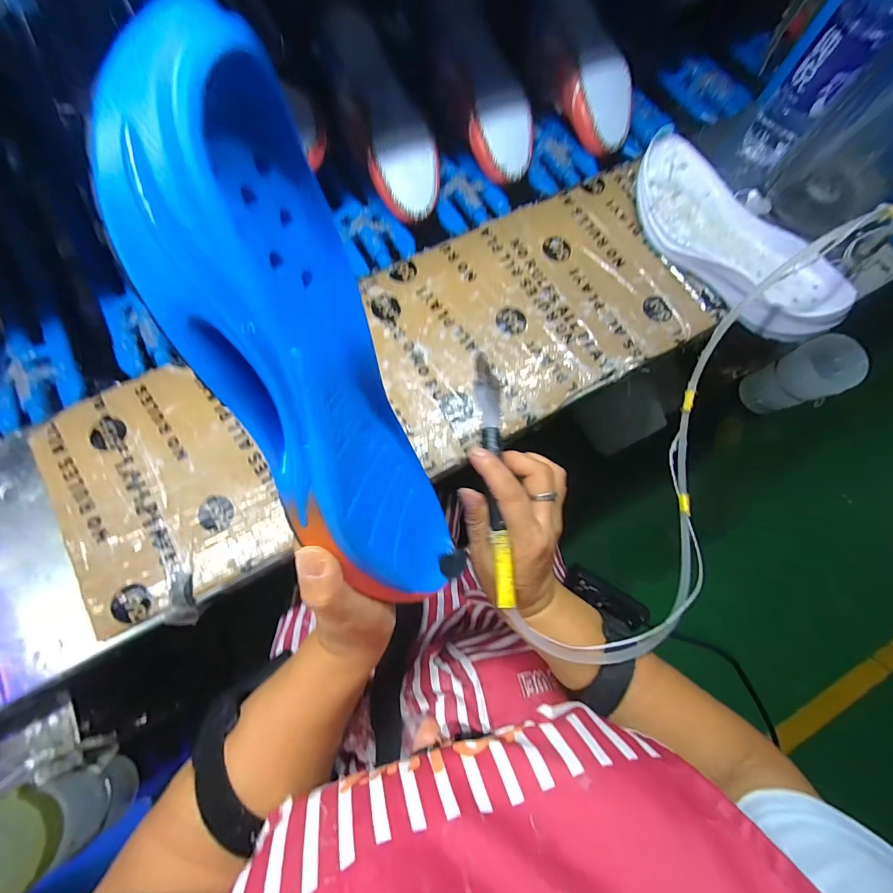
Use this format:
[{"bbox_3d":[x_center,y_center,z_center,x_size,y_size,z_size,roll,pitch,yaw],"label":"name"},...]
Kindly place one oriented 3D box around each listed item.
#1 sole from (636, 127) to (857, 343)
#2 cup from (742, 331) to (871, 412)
[{"bbox_3d":[0.317,-0.234,0.445,0.115,0.064,0.277,-35,79,-10],"label":"sole"},{"bbox_3d":[0.486,-0.093,0.550,0.067,0.129,0.067,0,76,-2],"label":"cup"}]

